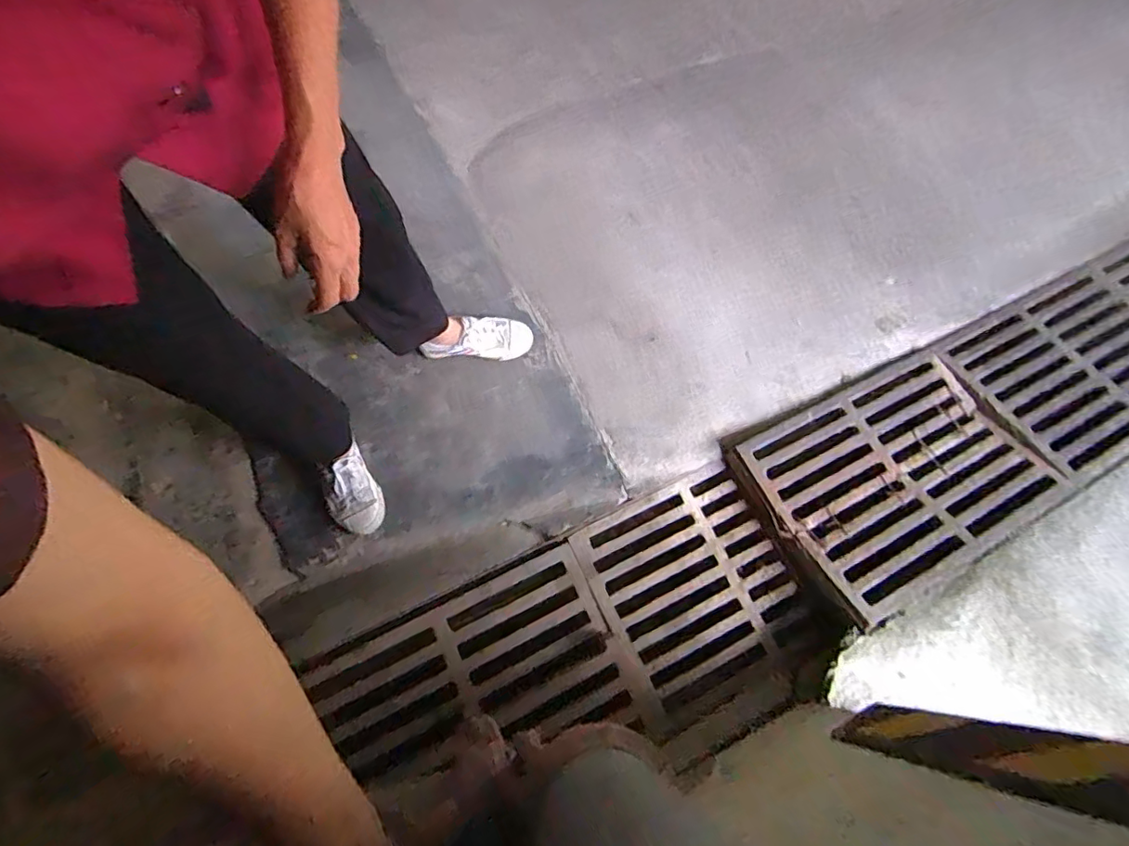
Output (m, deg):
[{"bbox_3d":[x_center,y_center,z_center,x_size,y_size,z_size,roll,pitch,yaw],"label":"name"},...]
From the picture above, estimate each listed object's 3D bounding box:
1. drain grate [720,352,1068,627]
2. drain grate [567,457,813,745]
[{"bbox_3d":[0.610,0.080,0.992,0.513,0.037,0.366,-27,65,-14],"label":"drain grate"},{"bbox_3d":[0.217,0.293,0.943,0.342,0.052,0.358,-23,68,-12],"label":"drain grate"}]

